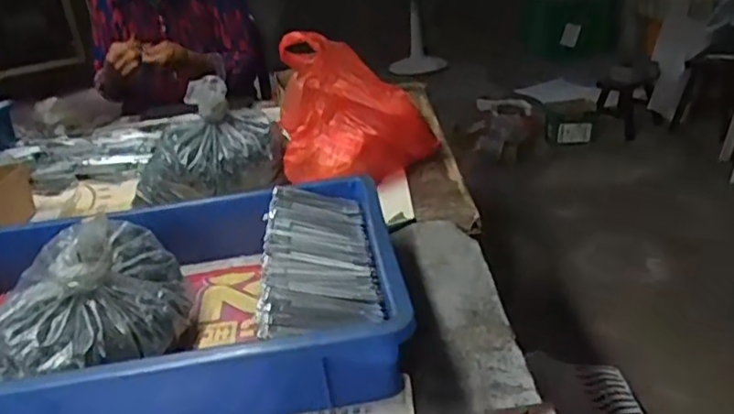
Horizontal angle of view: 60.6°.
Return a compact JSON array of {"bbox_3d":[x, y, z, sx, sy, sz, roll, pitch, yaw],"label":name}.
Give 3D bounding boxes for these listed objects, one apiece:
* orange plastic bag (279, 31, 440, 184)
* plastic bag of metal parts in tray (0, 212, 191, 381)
[{"bbox_3d":[-0.015,-0.135,0.855,0.203,0.163,0.167,-7,26,-2],"label":"orange plastic bag"},{"bbox_3d":[-0.239,0.083,0.539,0.154,0.115,0.172,-9,26,-4],"label":"plastic bag of metal parts in tray"}]

